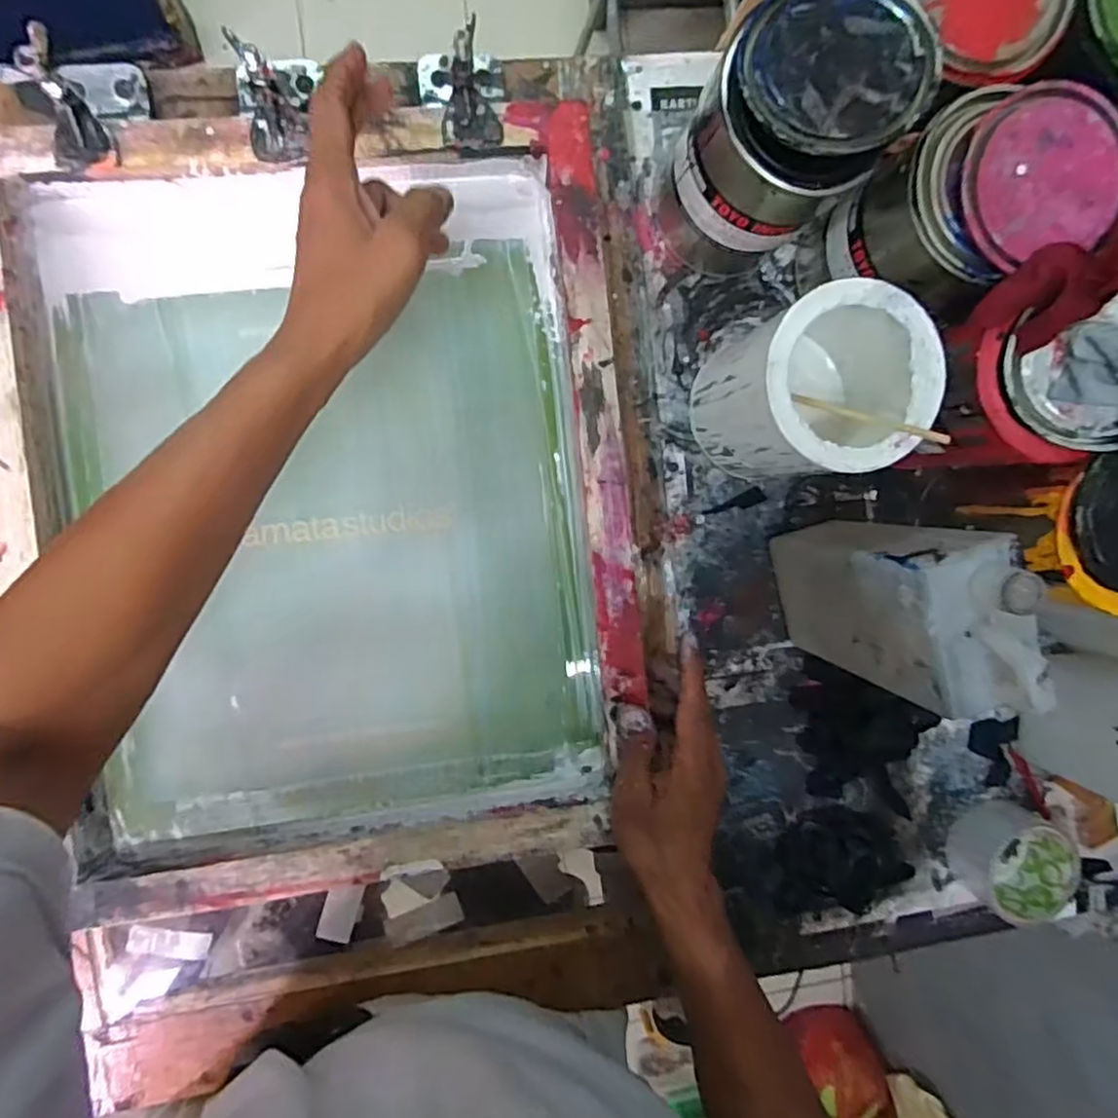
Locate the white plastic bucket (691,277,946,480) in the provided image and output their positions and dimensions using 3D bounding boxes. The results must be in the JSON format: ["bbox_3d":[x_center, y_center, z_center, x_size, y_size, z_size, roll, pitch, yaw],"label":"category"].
[{"bbox_3d":[0.171,-0.117,0.460,0.110,0.149,0.109,-1,95,-8],"label":"white plastic bucket"}]

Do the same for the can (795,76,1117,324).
[{"bbox_3d":[0.254,-0.224,0.444,0.117,0.157,0.104,-38,99,-3],"label":"can"}]

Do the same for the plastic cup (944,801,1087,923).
[{"bbox_3d":[0.396,0.262,0.575,0.087,0.048,0.087,-1,95,-8],"label":"plastic cup"}]

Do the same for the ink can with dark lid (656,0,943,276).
[{"bbox_3d":[0.136,-0.262,0.407,0.108,0.129,0.120,25,91,-9],"label":"ink can with dark lid"}]

